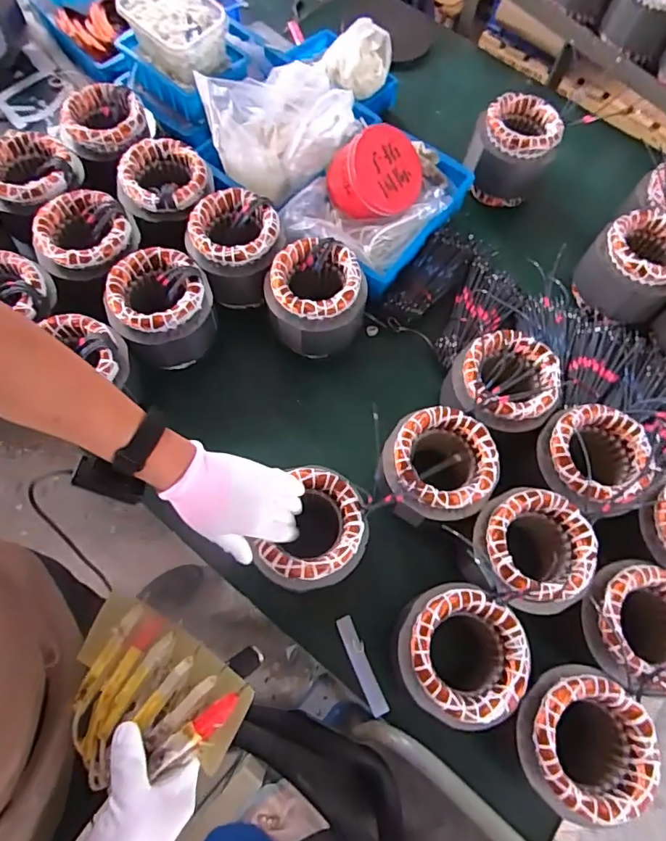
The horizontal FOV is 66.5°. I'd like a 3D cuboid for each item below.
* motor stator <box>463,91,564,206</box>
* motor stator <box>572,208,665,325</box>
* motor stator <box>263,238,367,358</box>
[{"bbox_3d":[0.320,-0.486,0.919,0.136,0.124,0.138,1,68,-3],"label":"motor stator"},{"bbox_3d":[0.487,-0.250,0.820,0.148,0.106,0.156,42,72,13],"label":"motor stator"},{"bbox_3d":[-0.030,-0.182,0.782,0.145,0.127,0.145,19,68,4],"label":"motor stator"}]

